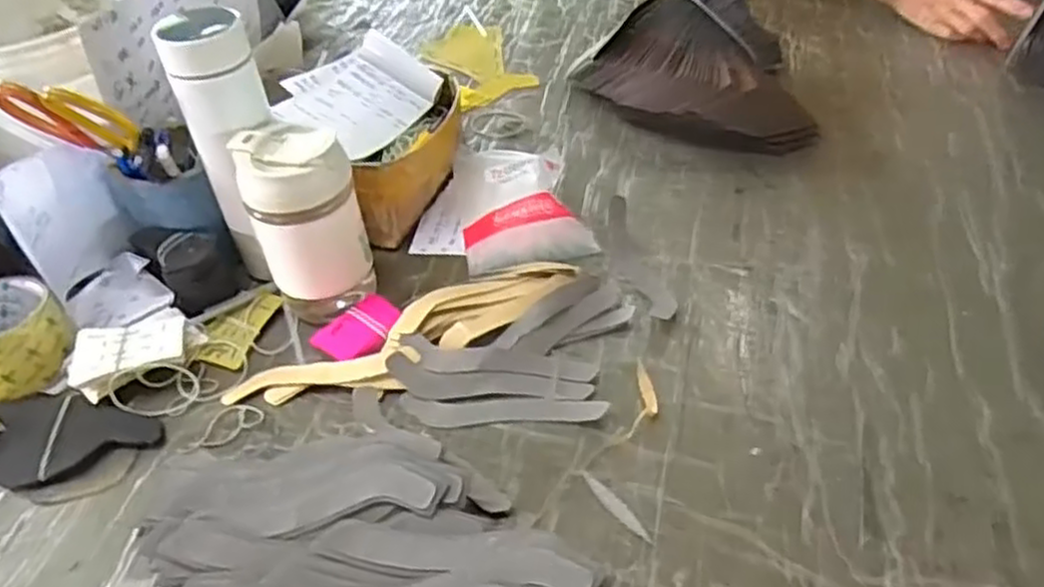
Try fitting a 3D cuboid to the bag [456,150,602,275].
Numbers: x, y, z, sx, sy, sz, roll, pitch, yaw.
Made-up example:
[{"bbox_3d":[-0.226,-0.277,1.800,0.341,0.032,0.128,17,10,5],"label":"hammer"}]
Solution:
[{"bbox_3d":[-0.002,-0.097,0.727,0.114,0.046,0.165,-9,41,-3],"label":"bag"}]

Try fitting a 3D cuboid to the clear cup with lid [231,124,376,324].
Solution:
[{"bbox_3d":[-0.171,-0.054,0.613,0.083,0.154,0.069,-19,43,-14],"label":"clear cup with lid"}]

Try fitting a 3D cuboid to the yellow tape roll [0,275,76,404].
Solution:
[{"bbox_3d":[-0.414,0.037,0.609,0.085,0.061,0.087,-4,41,3],"label":"yellow tape roll"}]

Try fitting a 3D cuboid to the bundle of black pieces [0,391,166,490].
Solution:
[{"bbox_3d":[-0.352,0.103,0.570,0.159,0.009,0.100,-11,41,-5],"label":"bundle of black pieces"}]

